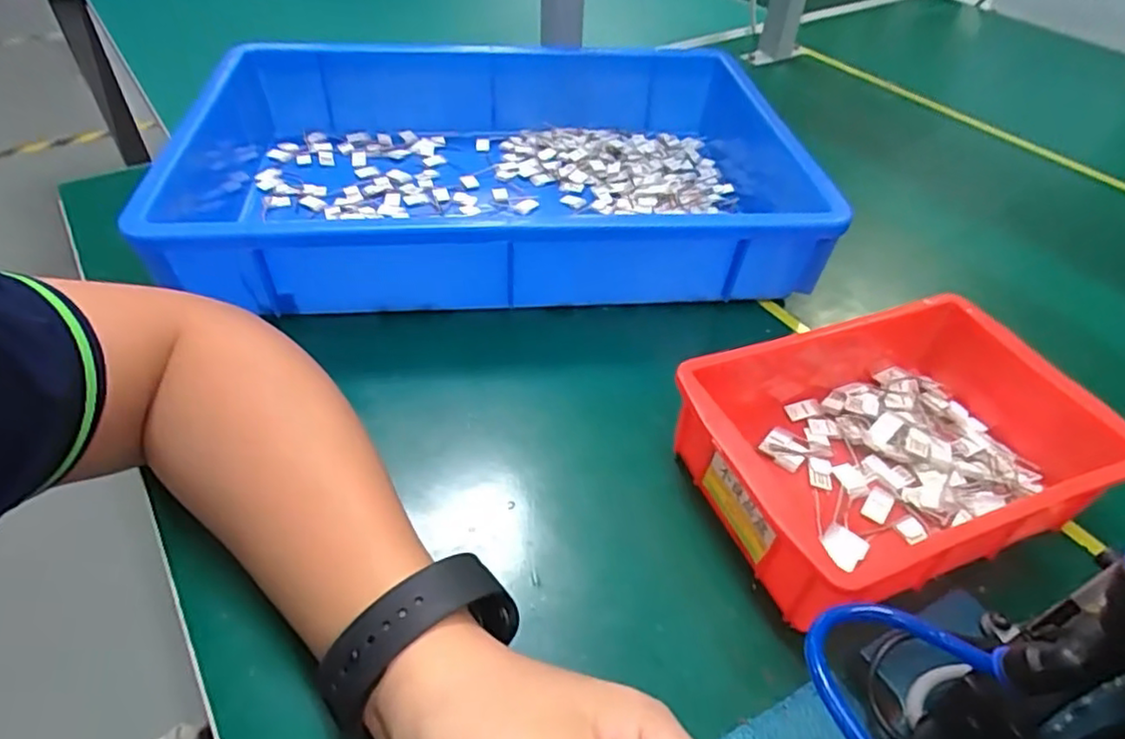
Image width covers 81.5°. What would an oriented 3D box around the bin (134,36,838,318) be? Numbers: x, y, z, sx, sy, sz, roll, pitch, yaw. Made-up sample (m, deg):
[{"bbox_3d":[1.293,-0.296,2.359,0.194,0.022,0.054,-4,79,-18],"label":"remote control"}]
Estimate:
[{"bbox_3d":[-0.040,-0.159,0.512,0.510,0.091,0.293,-4,46,-7],"label":"bin"}]

